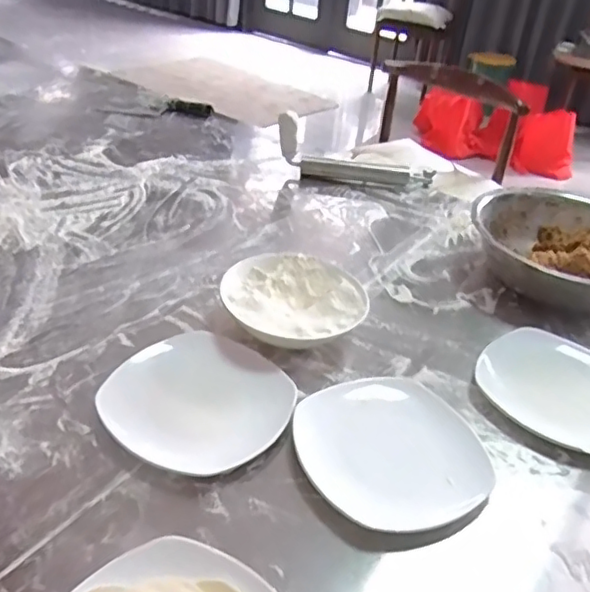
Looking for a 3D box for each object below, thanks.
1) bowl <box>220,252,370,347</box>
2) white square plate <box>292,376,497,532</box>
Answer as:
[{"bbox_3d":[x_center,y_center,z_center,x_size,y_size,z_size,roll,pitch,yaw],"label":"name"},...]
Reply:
[{"bbox_3d":[-0.001,0.016,0.734,0.159,0.055,0.164,4,35,-3],"label":"bowl"},{"bbox_3d":[0.094,0.146,0.594,0.168,0.027,0.166,-13,39,-26],"label":"white square plate"}]

